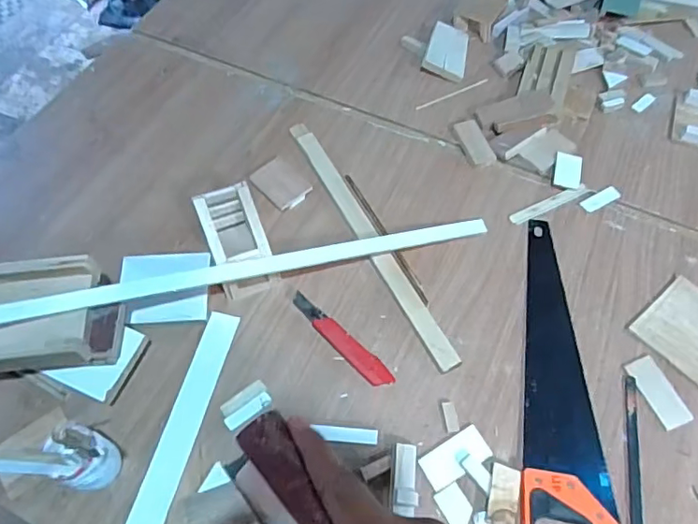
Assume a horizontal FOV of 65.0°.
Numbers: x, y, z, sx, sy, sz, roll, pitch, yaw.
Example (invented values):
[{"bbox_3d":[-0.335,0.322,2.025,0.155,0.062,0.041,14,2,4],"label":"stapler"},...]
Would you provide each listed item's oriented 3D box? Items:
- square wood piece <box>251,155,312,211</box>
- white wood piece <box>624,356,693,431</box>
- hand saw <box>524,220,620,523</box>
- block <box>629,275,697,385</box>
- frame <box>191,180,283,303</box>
[{"bbox_3d":[-0.113,-0.127,0.906,0.067,0.013,0.095,-37,64,-21],"label":"square wood piece"},{"bbox_3d":[0.417,0.174,0.737,0.045,0.005,0.094,-19,59,-12],"label":"white wood piece"},{"bbox_3d":[0.290,0.158,0.731,0.109,0.019,0.503,8,57,5],"label":"hand saw"},{"bbox_3d":[0.488,0.092,0.780,0.136,0.007,0.115,-36,64,-21],"label":"block"},{"bbox_3d":[-0.161,-0.029,0.792,0.081,0.109,0.116,-22,60,-14],"label":"frame"}]

